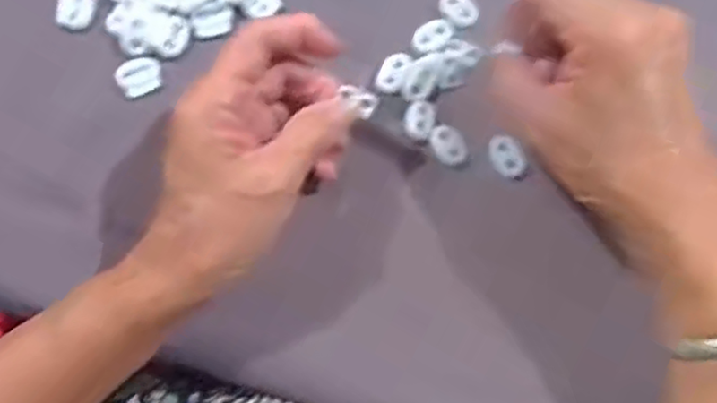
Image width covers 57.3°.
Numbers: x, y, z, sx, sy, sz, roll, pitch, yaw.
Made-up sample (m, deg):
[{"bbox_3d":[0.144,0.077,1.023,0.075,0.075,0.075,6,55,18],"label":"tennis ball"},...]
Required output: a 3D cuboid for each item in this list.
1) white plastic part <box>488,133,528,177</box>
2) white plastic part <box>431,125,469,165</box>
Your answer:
[{"bbox_3d":[0.077,-0.024,0.339,0.016,0.004,0.023,-26,79,-5],"label":"white plastic part"},{"bbox_3d":[0.047,-0.029,0.338,0.016,0.004,0.021,-22,79,-5],"label":"white plastic part"}]

